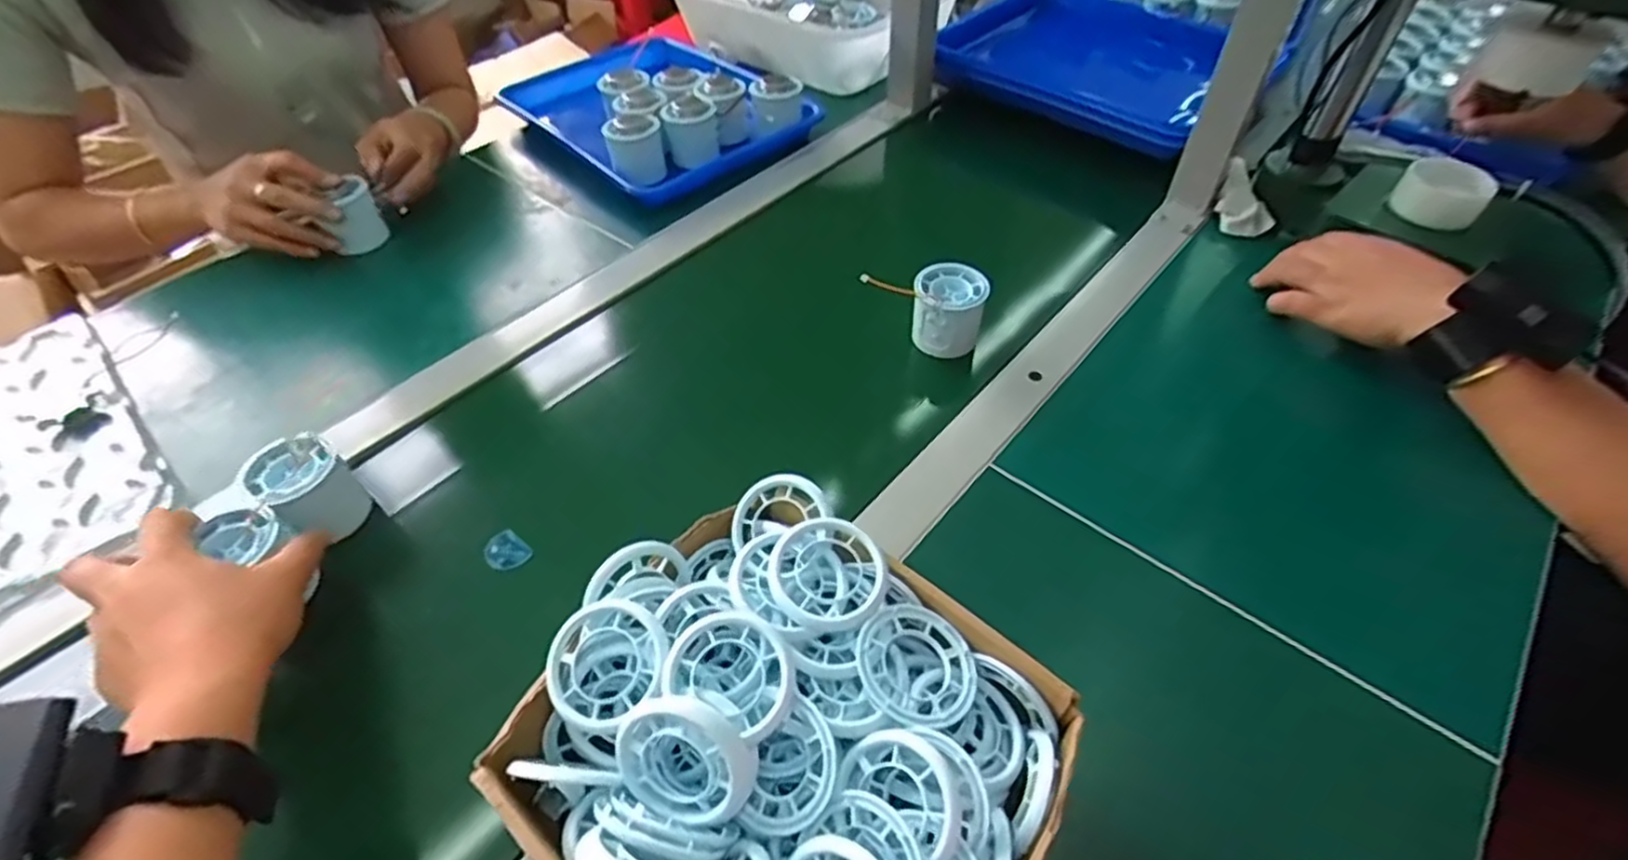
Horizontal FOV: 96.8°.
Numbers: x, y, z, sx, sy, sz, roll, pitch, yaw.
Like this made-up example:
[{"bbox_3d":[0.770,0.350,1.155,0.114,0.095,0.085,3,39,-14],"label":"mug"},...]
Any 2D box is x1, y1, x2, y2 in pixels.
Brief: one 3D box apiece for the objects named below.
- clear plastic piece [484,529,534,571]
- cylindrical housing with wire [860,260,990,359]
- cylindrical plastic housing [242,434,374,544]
[{"bbox_3d":[-0.196,0.078,0.460,0.025,0.008,0.023,29,56,25],"label":"clear plastic piece"},{"bbox_3d":[0.085,-0.099,0.557,0.090,0.068,0.046,2,49,4],"label":"cylindrical housing with wire"},{"bbox_3d":[-0.327,0.038,0.469,0.051,0.060,0.047,-1,49,1],"label":"cylindrical plastic housing"}]

